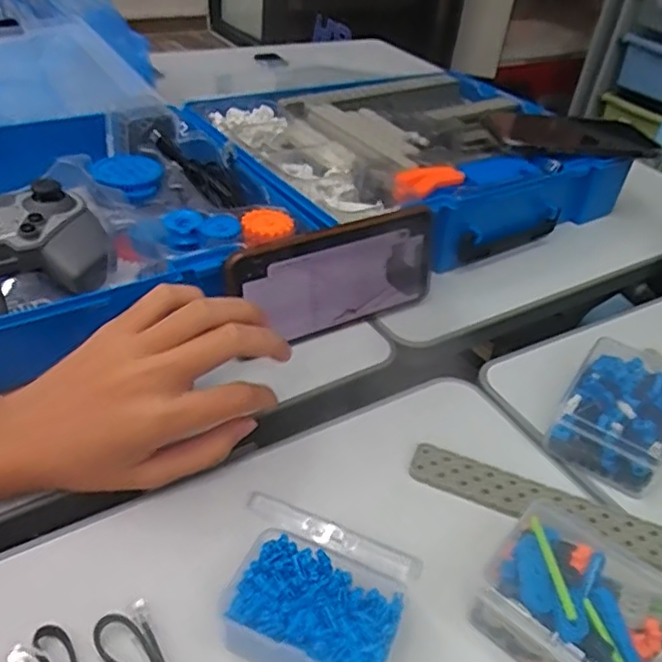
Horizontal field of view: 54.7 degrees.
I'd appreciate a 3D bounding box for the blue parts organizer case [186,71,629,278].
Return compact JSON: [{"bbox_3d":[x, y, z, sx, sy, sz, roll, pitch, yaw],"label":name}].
[{"bbox_3d":[0.074,-0.161,0.618,0.365,0.073,0.268,-23,48,-32],"label":"blue parts organizer case"}]

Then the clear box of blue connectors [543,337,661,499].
[{"bbox_3d":[0.184,0.052,0.404,0.065,0.036,0.101,30,44,26],"label":"clear box of blue connectors"}]

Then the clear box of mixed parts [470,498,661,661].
[{"bbox_3d":[0.119,0.130,0.292,0.094,0.032,0.074,32,45,28],"label":"clear box of mixed parts"}]

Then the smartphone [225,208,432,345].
[{"bbox_3d":[0.005,-0.033,0.443,0.160,0.080,0.014,-16,44,-26],"label":"smartphone"}]

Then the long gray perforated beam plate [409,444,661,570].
[{"bbox_3d":[0.141,0.103,0.347,0.198,0.010,0.031,19,41,15],"label":"long gray perforated beam plate"}]

